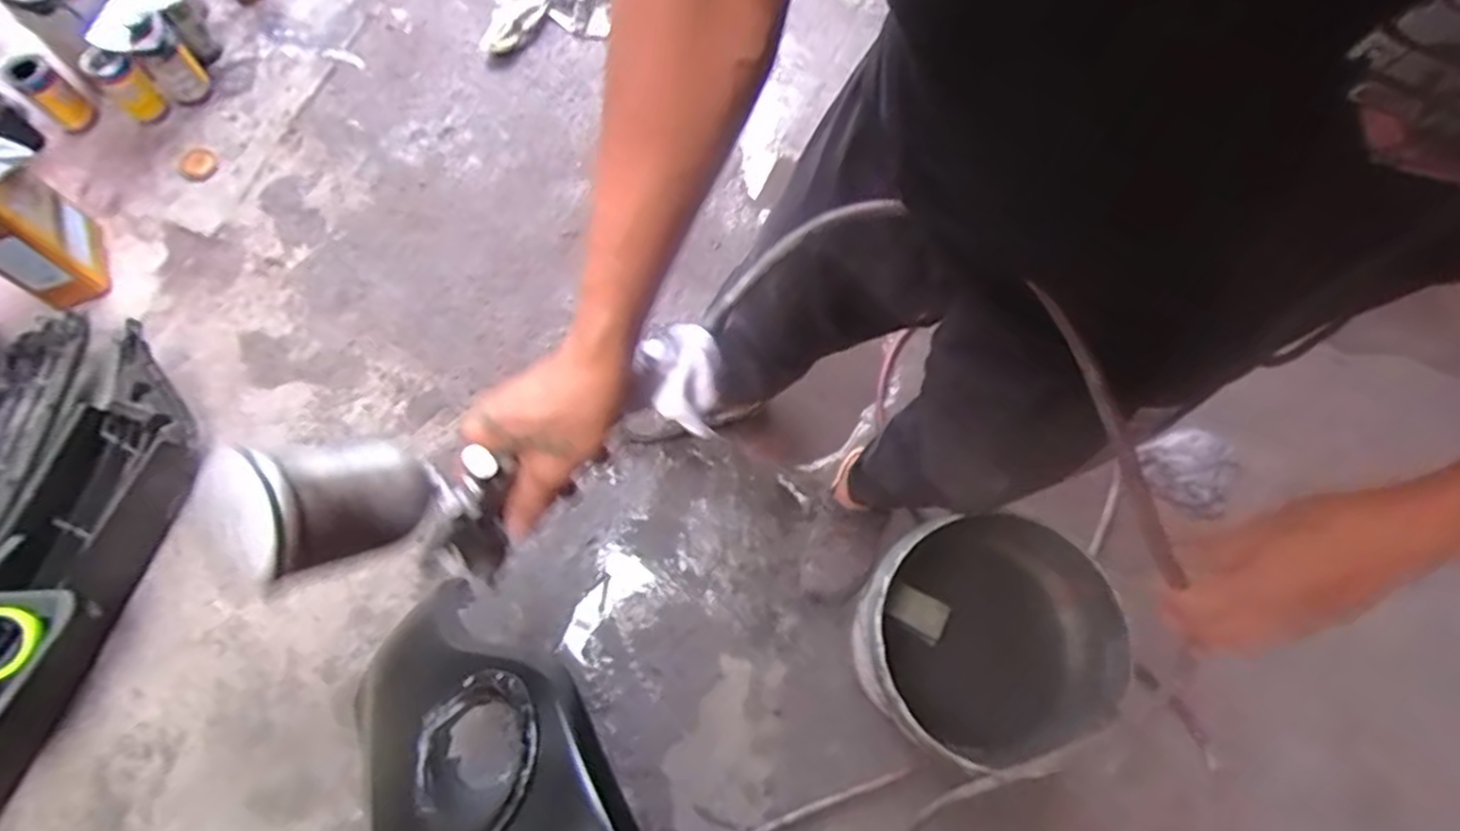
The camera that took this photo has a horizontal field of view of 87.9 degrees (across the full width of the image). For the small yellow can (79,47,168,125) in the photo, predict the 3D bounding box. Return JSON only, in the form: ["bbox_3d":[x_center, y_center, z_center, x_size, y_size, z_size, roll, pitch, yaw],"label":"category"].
[{"bbox_3d":[-1.133,-0.623,1.422,0.065,0.136,0.071,0,72,-1],"label":"small yellow can"}]

